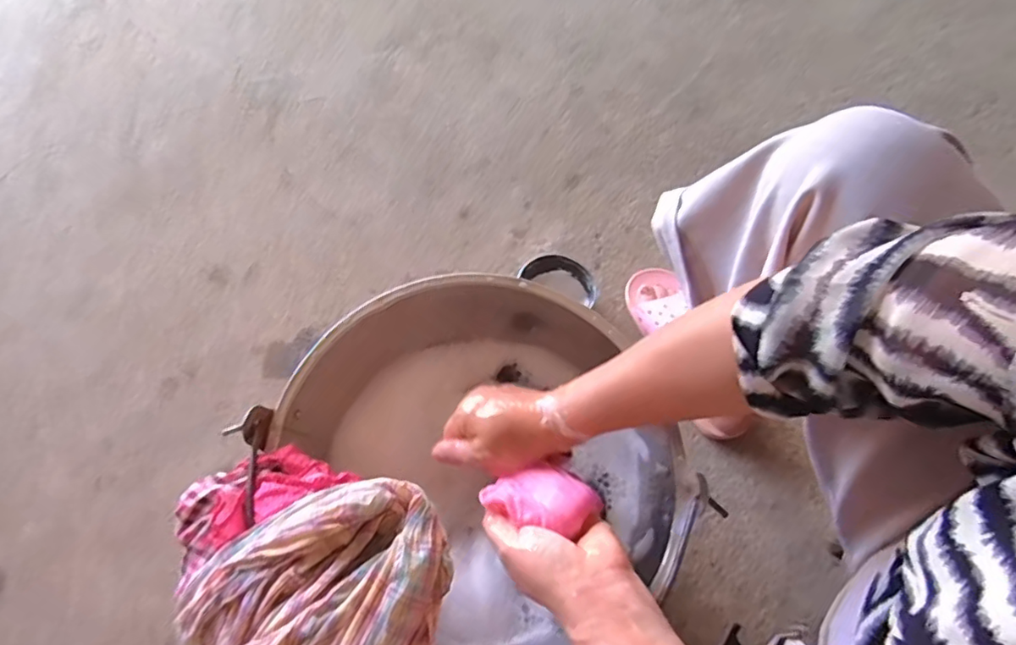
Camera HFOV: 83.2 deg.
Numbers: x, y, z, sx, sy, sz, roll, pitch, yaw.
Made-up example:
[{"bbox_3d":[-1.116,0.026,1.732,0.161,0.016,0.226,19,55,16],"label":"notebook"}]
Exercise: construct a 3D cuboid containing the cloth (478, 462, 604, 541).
[{"bbox_3d":[0.026,0.127,0.424,0.084,0.031,0.044,14,71,8],"label":"cloth"}]

